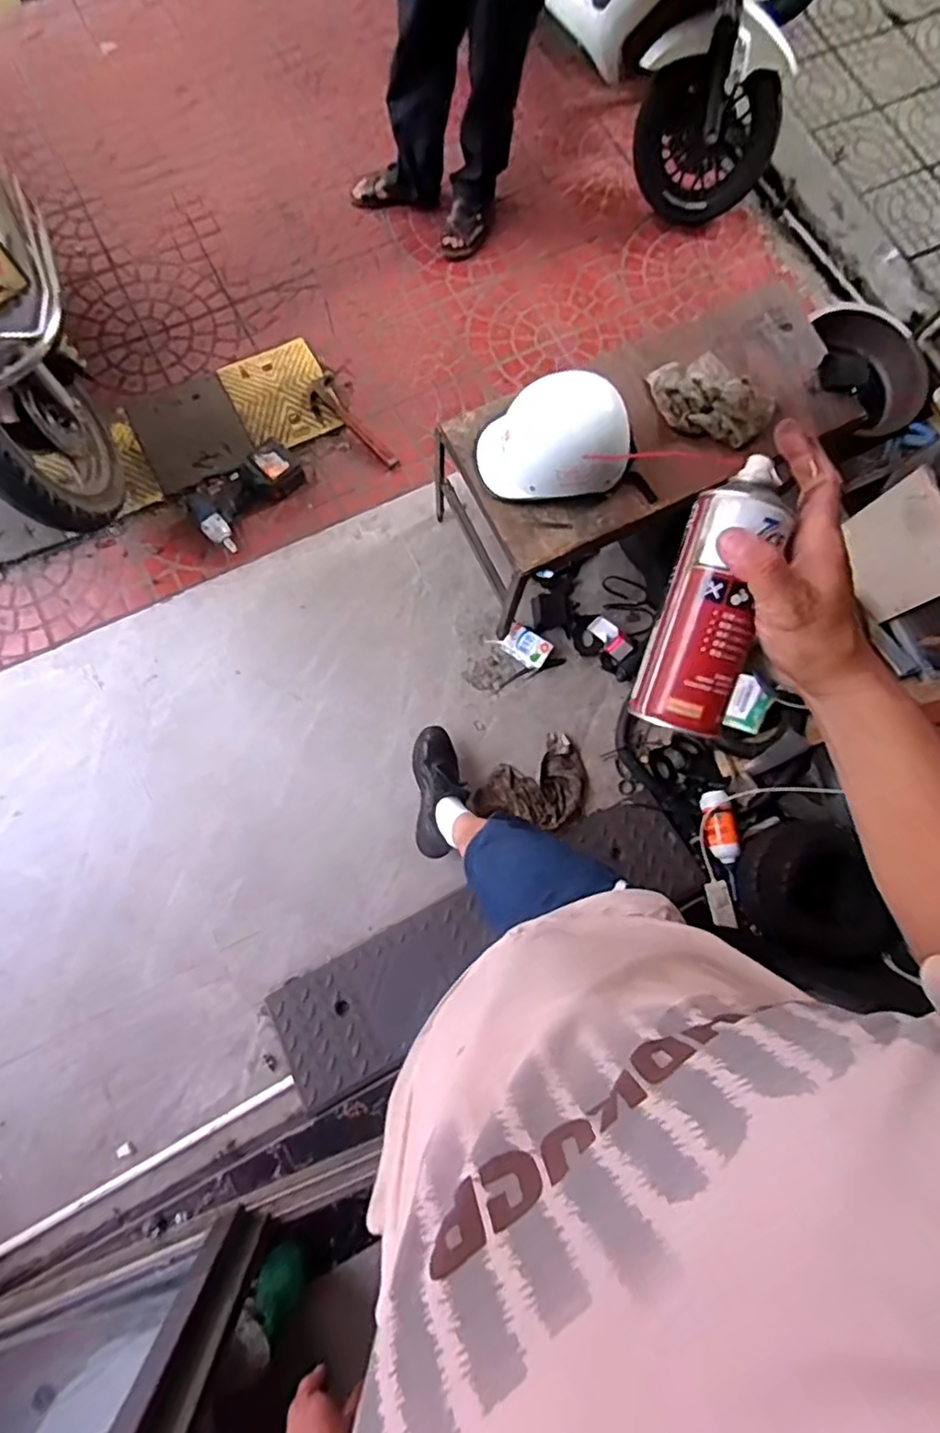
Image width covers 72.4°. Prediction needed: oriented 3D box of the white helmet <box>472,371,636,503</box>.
[{"bbox_3d":[0.149,-0.498,1.159,0.252,0.151,0.180,-13,83,-6],"label":"white helmet"}]

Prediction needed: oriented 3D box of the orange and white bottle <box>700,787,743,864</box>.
[{"bbox_3d":[0.571,0.251,1.469,0.067,0.067,0.162,0,82,-5],"label":"orange and white bottle"}]

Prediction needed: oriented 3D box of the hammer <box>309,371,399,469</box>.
[{"bbox_3d":[-0.309,-0.740,1.627,0.102,0.030,0.304,-36,86,-8],"label":"hammer"}]

